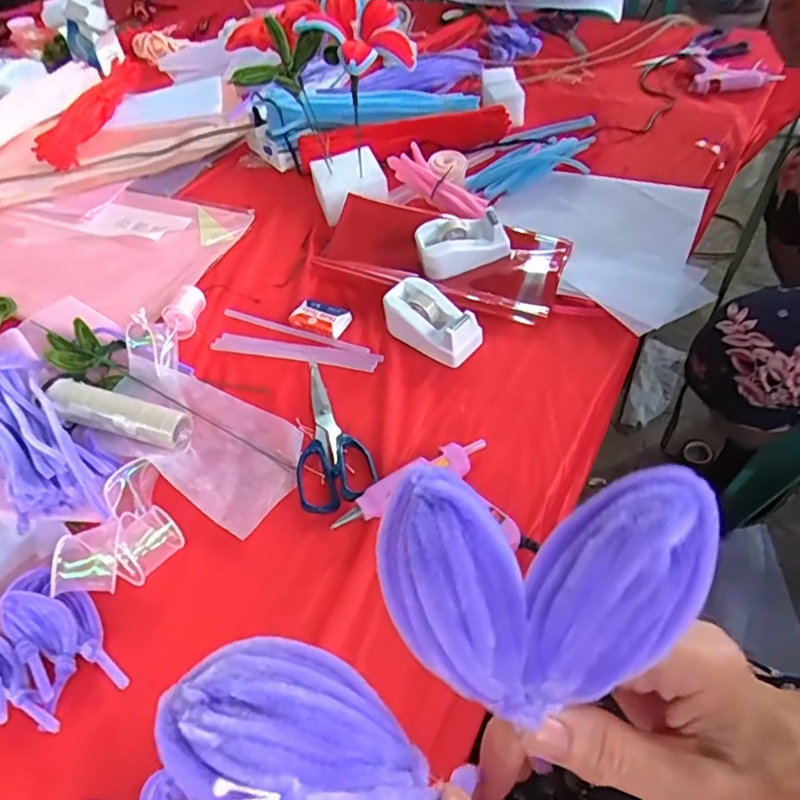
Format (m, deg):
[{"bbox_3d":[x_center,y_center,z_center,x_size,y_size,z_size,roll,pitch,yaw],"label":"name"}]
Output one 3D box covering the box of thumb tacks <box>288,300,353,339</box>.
[{"bbox_3d":[-0.088,-0.090,0.631,0.064,0.016,0.036,20,68,15],"label":"box of thumb tacks"}]

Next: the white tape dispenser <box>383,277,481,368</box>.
[{"bbox_3d":[0.034,-0.082,0.589,0.101,0.048,0.056,25,57,27],"label":"white tape dispenser"}]

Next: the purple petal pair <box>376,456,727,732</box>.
[{"bbox_3d":[0.036,0.049,0.151,0.082,0.023,0.061,0,86,18],"label":"purple petal pair"}]

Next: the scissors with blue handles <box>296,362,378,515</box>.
[{"bbox_3d":[-0.072,0.029,0.541,0.068,0.013,0.173,-17,52,-6],"label":"scissors with blue handles"}]

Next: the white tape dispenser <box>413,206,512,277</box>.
[{"bbox_3d":[0.071,-0.175,0.640,0.100,0.049,0.045,-14,52,-3],"label":"white tape dispenser"}]

